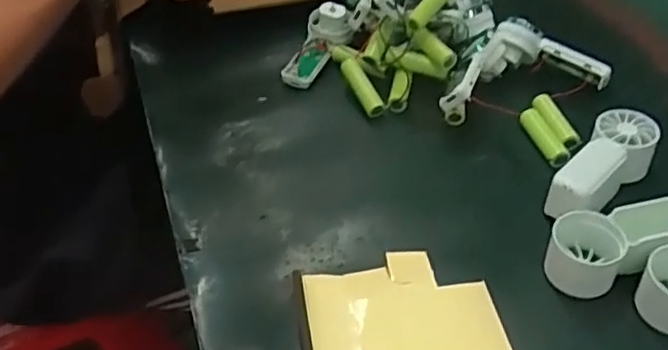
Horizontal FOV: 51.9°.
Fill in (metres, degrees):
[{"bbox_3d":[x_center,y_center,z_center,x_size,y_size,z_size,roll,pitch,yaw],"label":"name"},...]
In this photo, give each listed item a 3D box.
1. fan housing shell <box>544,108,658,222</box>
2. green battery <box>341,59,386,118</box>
[{"bbox_3d":[0.172,-0.001,0.438,0.039,0.037,0.093,26,49,27],"label":"fan housing shell"},{"bbox_3d":[0.021,-0.066,0.518,0.014,0.013,0.051,-25,74,-24],"label":"green battery"}]

